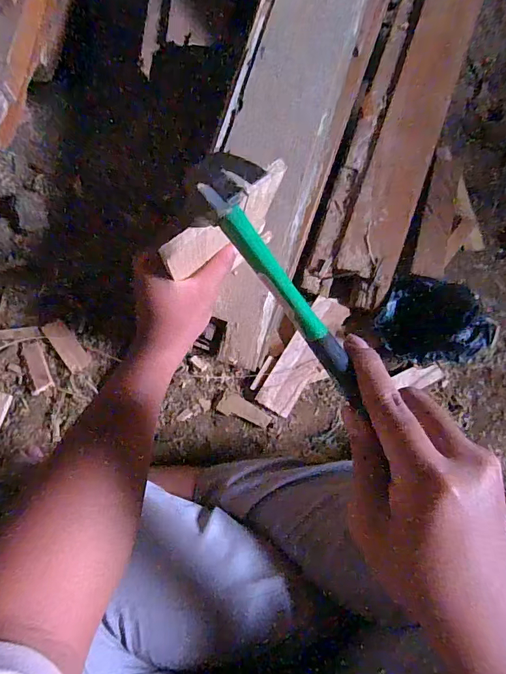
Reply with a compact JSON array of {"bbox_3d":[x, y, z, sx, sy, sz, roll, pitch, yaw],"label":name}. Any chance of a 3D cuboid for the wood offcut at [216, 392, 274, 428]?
[{"bbox_3d":[-0.012,0.111,0.602,0.079,0.005,0.032,23,75,4],"label":"wood offcut"}]

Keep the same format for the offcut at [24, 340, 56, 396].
[{"bbox_3d":[-0.332,0.044,0.616,0.031,0.004,0.083,-24,76,-8],"label":"offcut"}]

